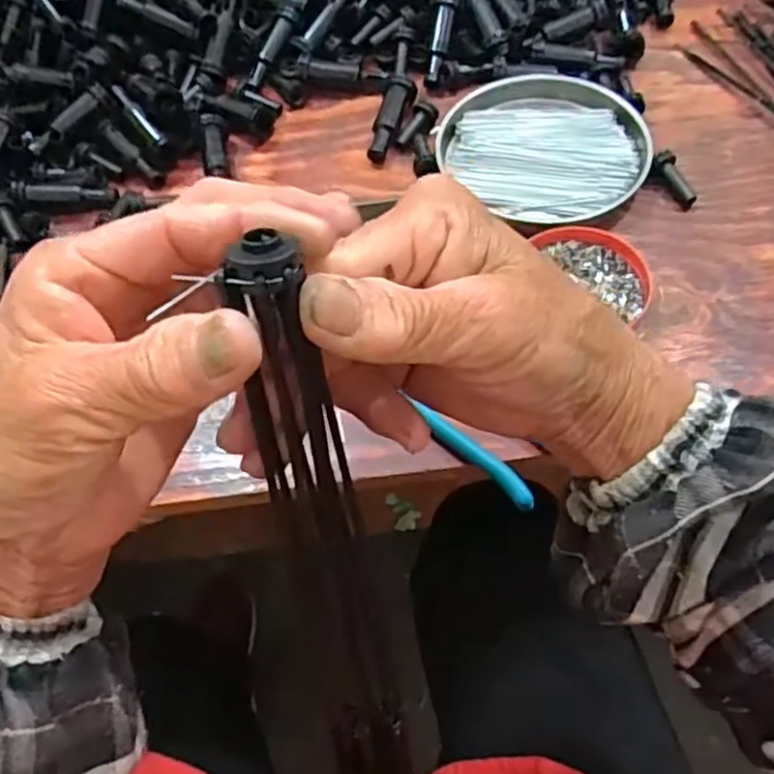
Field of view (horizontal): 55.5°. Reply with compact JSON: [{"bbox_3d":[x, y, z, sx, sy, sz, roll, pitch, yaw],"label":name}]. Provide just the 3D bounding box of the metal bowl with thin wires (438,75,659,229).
[{"bbox_3d":[0.107,-0.162,0.489,0.132,0.015,0.118,31,67,20],"label":"metal bowl with thin wires"}]

